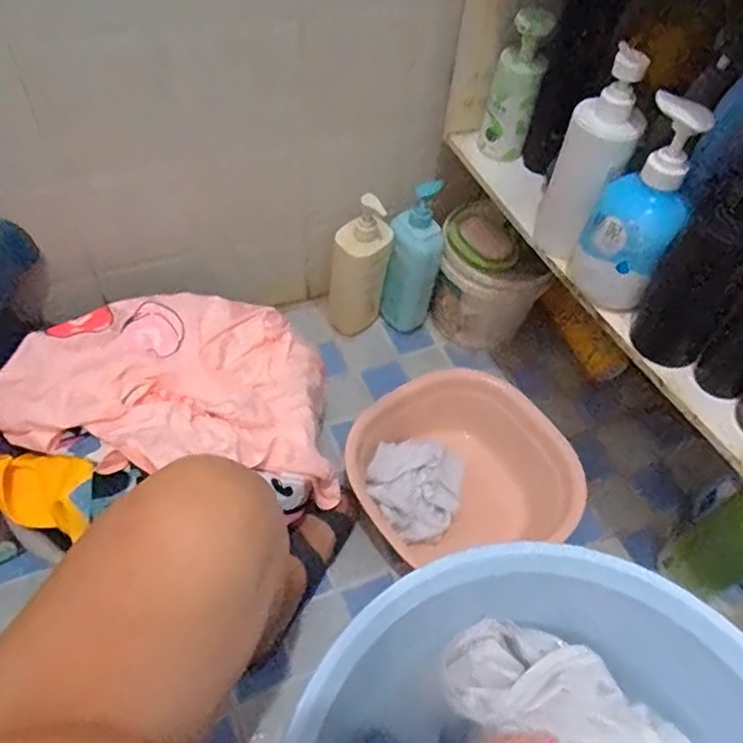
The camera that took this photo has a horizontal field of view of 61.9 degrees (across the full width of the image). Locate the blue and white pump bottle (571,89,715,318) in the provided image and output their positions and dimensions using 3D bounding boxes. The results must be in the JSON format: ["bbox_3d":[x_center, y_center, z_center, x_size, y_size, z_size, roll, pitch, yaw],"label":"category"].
[{"bbox_3d":[0.249,-0.148,0.582,0.073,0.189,0.072,2,51,-3],"label":"blue and white pump bottle"}]

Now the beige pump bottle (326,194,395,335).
[{"bbox_3d":[-0.021,-0.152,0.945,0.082,0.243,0.055,-27,59,-24],"label":"beige pump bottle"}]

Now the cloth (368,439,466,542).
[{"bbox_3d":[0.056,0.157,0.824,0.124,0.054,0.136,7,51,1],"label":"cloth"}]

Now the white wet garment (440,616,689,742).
[{"bbox_3d":[0.170,0.284,0.480,0.127,0.042,0.228,-30,60,-25],"label":"white wet garment"}]

